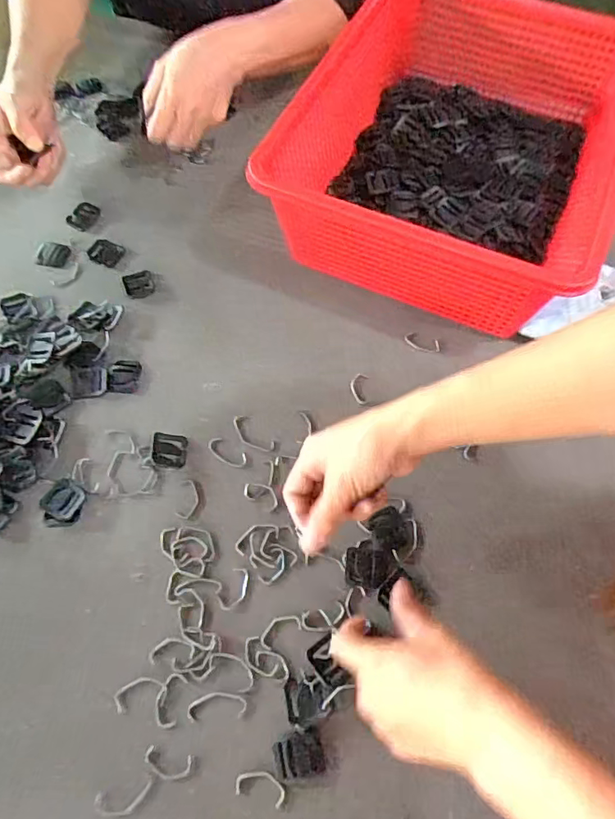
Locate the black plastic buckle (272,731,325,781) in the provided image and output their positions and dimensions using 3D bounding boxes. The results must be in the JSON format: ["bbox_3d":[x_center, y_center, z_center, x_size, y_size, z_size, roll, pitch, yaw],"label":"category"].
[{"bbox_3d":[-0.007,0.245,0.383,0.034,0.004,0.027,-8,65,-4],"label":"black plastic buckle"}]

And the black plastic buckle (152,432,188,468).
[{"bbox_3d":[-0.123,0.036,0.482,0.030,0.007,0.033,3,64,1],"label":"black plastic buckle"}]

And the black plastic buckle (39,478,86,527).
[{"bbox_3d":[-0.209,0.080,0.460,0.036,0.007,0.039,17,65,8],"label":"black plastic buckle"}]

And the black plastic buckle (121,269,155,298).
[{"bbox_3d":[-0.177,-0.131,0.566,0.030,0.006,0.036,-18,66,-9],"label":"black plastic buckle"}]

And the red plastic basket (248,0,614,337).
[{"bbox_3d":[0.157,-0.276,0.571,0.295,0.128,0.372,23,66,10],"label":"red plastic basket"}]

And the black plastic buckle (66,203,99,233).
[{"bbox_3d":[-0.252,-0.217,0.609,0.030,0.007,0.035,35,69,15],"label":"black plastic buckle"}]

